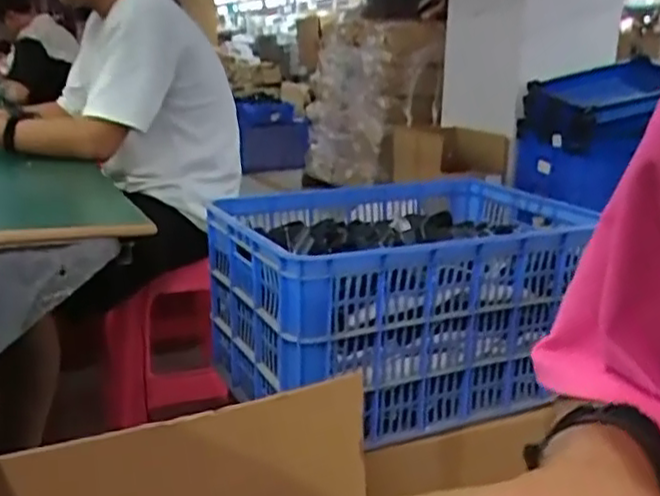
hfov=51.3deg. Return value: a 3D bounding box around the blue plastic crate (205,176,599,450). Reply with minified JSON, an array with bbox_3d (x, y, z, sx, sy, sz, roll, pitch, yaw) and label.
[{"bbox_3d":[0.114,0.072,1.151,0.555,0.282,0.393,-6,18,-24],"label":"blue plastic crate"}]

